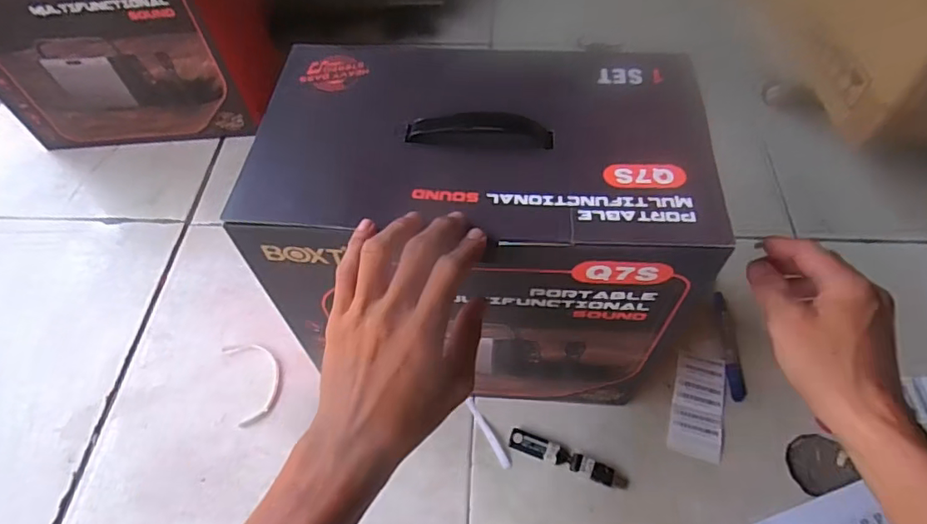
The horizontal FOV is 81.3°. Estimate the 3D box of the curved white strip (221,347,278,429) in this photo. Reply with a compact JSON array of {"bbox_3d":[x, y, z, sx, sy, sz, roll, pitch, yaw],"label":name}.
[{"bbox_3d":[-0.235,0.131,0.610,0.054,0.007,0.100,-21,59,-11],"label":"curved white strip"}]

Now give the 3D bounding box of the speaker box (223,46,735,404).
[{"bbox_3d":[0.025,-0.014,0.497,0.338,0.286,0.191,1,54,5],"label":"speaker box"}]

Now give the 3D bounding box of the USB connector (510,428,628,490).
[{"bbox_3d":[0.106,0.201,0.549,0.121,0.012,0.020,18,60,14],"label":"USB connector"}]

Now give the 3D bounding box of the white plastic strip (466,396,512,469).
[{"bbox_3d":[0.026,0.180,0.571,0.010,0.005,0.081,-26,60,-14],"label":"white plastic strip"}]

